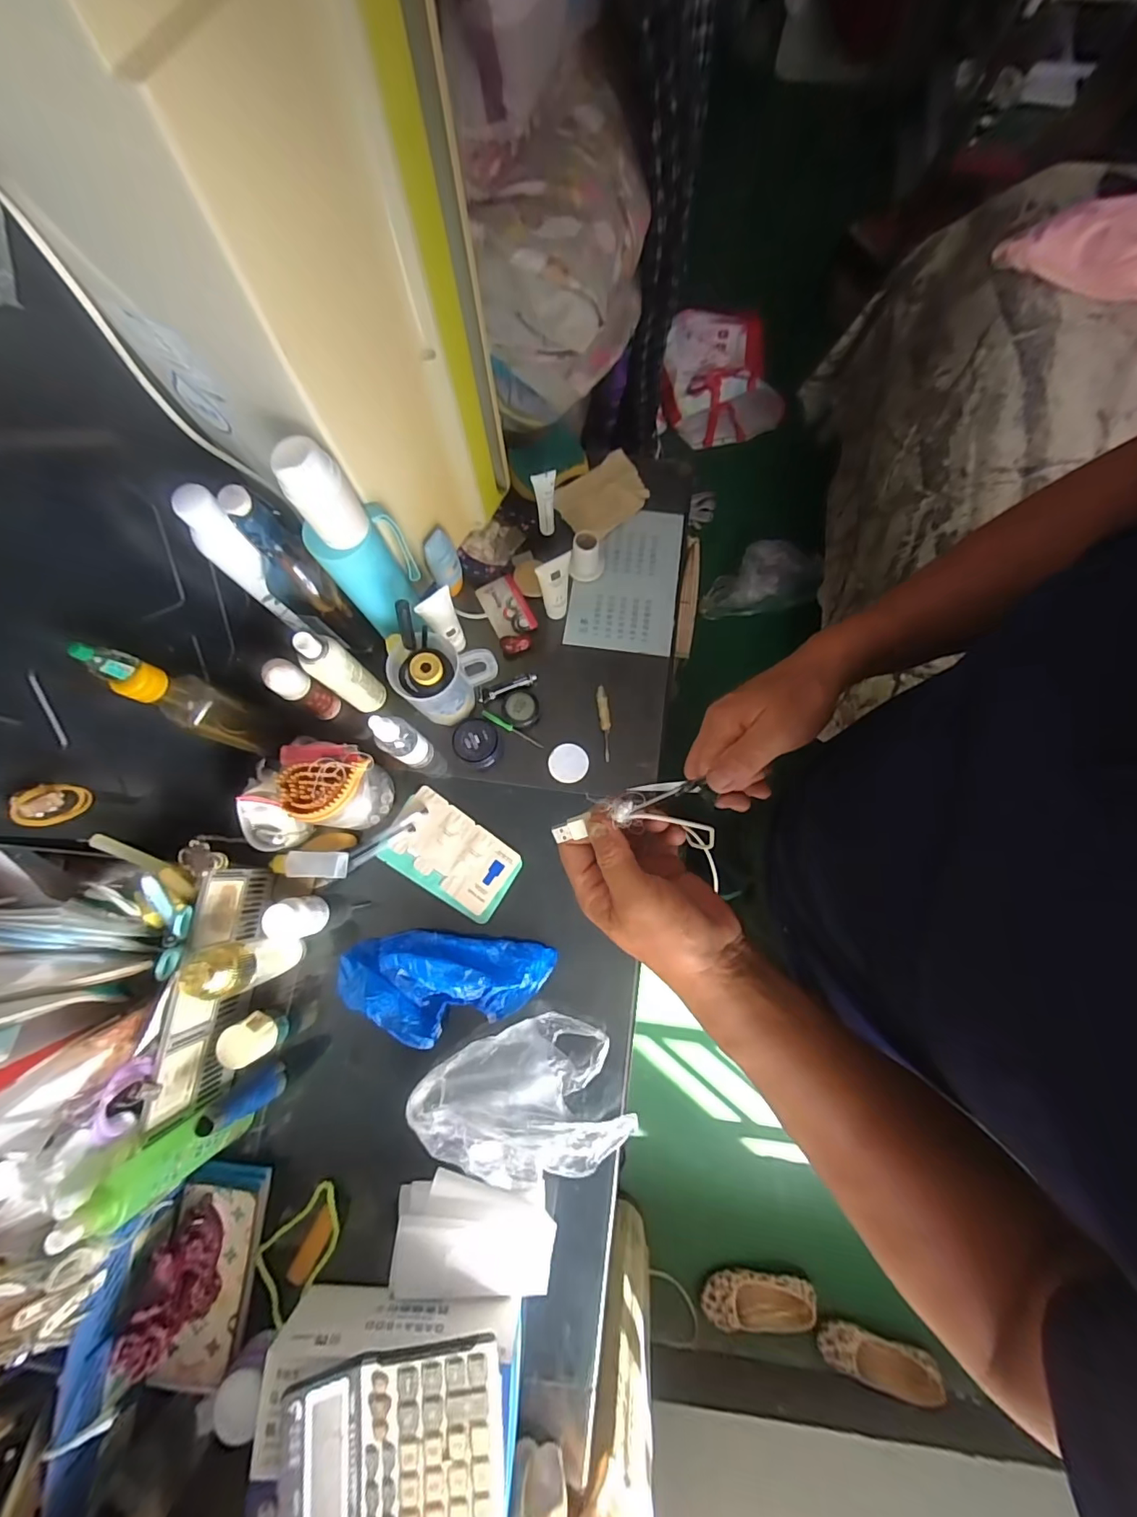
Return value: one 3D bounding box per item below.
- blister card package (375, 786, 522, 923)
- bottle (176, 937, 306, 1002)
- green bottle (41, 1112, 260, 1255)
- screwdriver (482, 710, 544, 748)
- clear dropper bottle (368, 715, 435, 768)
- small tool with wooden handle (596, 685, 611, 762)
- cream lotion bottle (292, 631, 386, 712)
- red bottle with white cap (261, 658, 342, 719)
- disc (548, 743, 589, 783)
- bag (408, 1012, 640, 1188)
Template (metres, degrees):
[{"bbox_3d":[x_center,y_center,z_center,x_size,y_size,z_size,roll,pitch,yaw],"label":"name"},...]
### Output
[{"bbox_3d":[-0.142,0.116,0.623,0.161,0.009,0.098,32,81,7],"label":"blister card package"},{"bbox_3d":[-0.326,0.205,0.518,0.052,0.137,0.059,-14,78,-1],"label":"bottle"},{"bbox_3d":[-0.355,0.358,0.459,0.052,0.171,0.047,-34,80,-5],"label":"green bottle"},{"bbox_3d":[-0.071,-0.038,0.649,0.086,0.010,0.010,27,80,7],"label":"screwdriver"},{"bbox_3d":[-0.187,-0.020,0.578,0.037,0.138,0.038,0,78,1],"label":"clear dropper bottle"},{"bbox_3d":[0.047,-0.045,0.648,0.014,0.016,0.093,-8,78,0],"label":"small tool with wooden handle"},{"bbox_3d":[-0.251,-0.094,0.579,0.035,0.160,0.033,-1,78,1],"label":"cream lotion bottle"},{"bbox_3d":[-0.306,-0.078,0.598,0.030,0.119,0.034,27,80,7],"label":"red bottle with white cap"},{"bbox_3d":[0.000,0.005,0.644,0.049,0.004,0.047,0,78,1],"label":"disc"},{"bbox_3d":[-0.050,0.357,0.532,0.217,0.077,0.130,-14,79,-2],"label":"bag"}]

